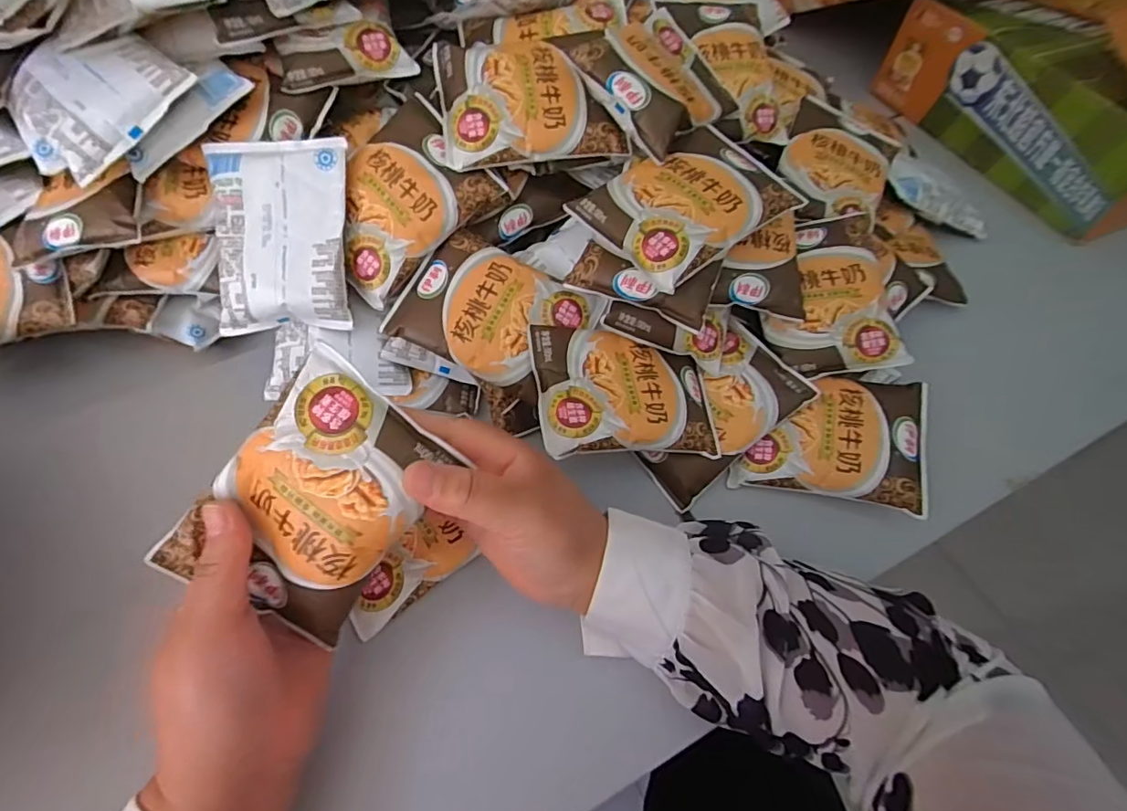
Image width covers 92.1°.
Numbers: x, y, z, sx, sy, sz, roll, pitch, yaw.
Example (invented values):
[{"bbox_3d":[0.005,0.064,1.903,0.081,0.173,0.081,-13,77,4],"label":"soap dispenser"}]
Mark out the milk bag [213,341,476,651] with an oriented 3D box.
[{"bbox_3d":[-0.120,0.046,0.267,0.087,0.017,0.120,36,91,-4],"label":"milk bag"}]

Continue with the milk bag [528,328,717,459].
[{"bbox_3d":[0.042,-0.009,0.383,0.125,0.026,0.093,-2,63,-15],"label":"milk bag"}]

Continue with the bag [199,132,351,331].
[{"bbox_3d":[-0.196,-0.119,0.379,0.091,0.018,0.129,-1,90,-2],"label":"bag"}]

